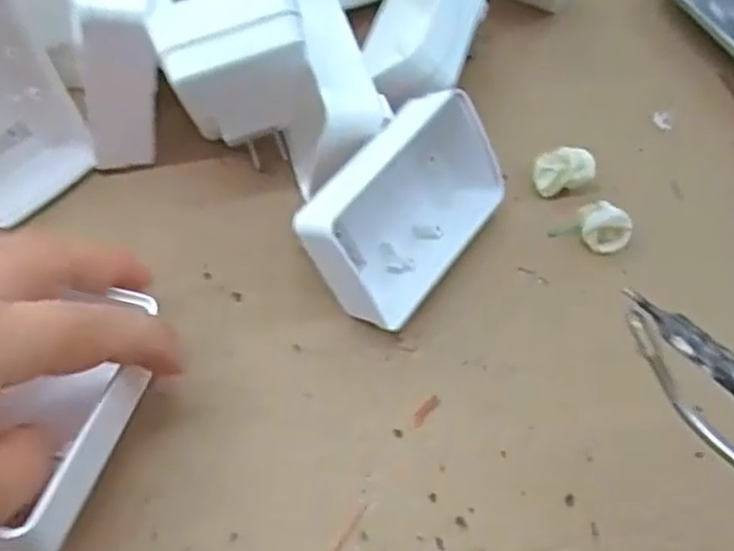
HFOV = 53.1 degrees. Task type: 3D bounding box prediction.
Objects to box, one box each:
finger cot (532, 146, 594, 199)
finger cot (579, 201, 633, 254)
[{"bbox_3d":[0.089,-0.047,0.333,0.024,0.018,0.017,-5,59,-7],"label":"finger cot"},{"bbox_3d":[0.102,-0.020,0.318,0.023,0.019,0.014,25,61,11],"label":"finger cot"}]

